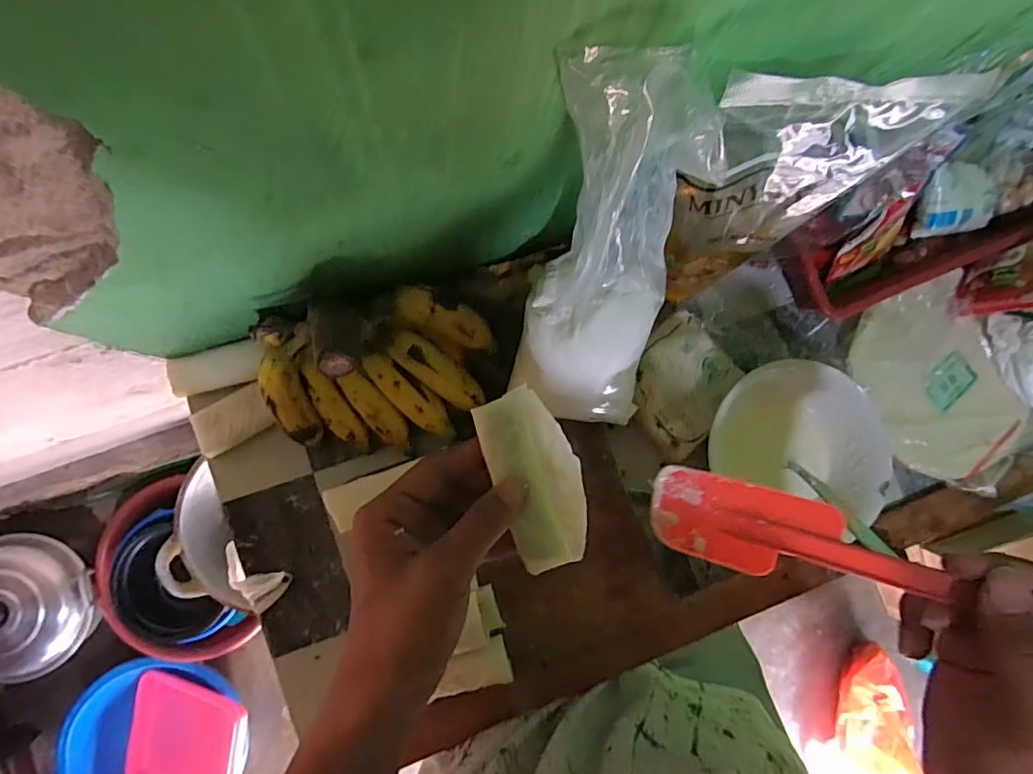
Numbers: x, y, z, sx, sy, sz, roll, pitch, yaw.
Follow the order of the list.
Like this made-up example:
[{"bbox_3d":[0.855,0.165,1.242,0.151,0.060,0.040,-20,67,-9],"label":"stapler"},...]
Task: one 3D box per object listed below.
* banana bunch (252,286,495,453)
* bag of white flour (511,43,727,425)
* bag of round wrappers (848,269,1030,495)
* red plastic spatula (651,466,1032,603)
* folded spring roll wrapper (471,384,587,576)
[{"bbox_3d":[-0.104,-0.010,0.424,0.181,0.093,0.116,-13,87,-7],"label":"banana bunch"},{"bbox_3d":[0.058,-0.077,0.356,0.101,0.274,0.070,-1,54,-6],"label":"bag of white flour"},{"bbox_3d":[0.400,0.001,0.512,0.149,0.027,0.191,-27,89,-8],"label":"bag of round wrappers"},{"bbox_3d":[0.142,0.079,0.289,0.136,0.014,0.048,10,83,28],"label":"red plastic spatula"},{"bbox_3d":[0.012,0.052,0.309,0.046,0.009,0.100,-18,87,-7],"label":"folded spring roll wrapper"}]

